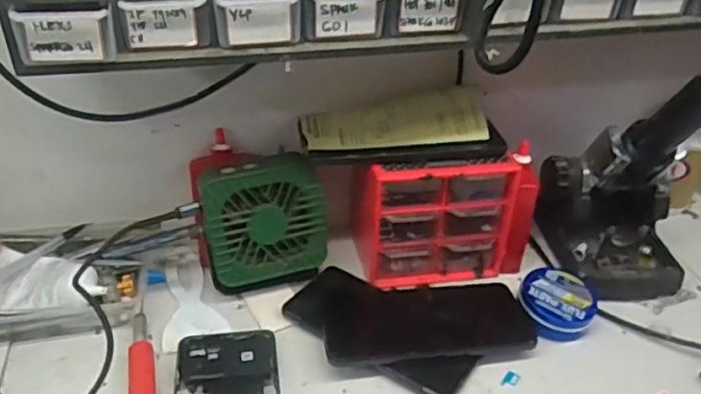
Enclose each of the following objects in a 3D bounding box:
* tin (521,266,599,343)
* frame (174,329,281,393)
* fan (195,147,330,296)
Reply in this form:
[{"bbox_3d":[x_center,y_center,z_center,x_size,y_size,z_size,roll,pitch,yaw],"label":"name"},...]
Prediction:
[{"bbox_3d":[0.176,0.088,0.541,0.059,0.023,0.069,17,38,20],"label":"tin"},{"bbox_3d":[-0.085,0.154,0.445,0.076,0.008,0.168,-5,31,-9],"label":"frame"},{"bbox_3d":[-0.074,0.022,0.544,0.098,0.116,0.048,-10,19,-15],"label":"fan"}]

